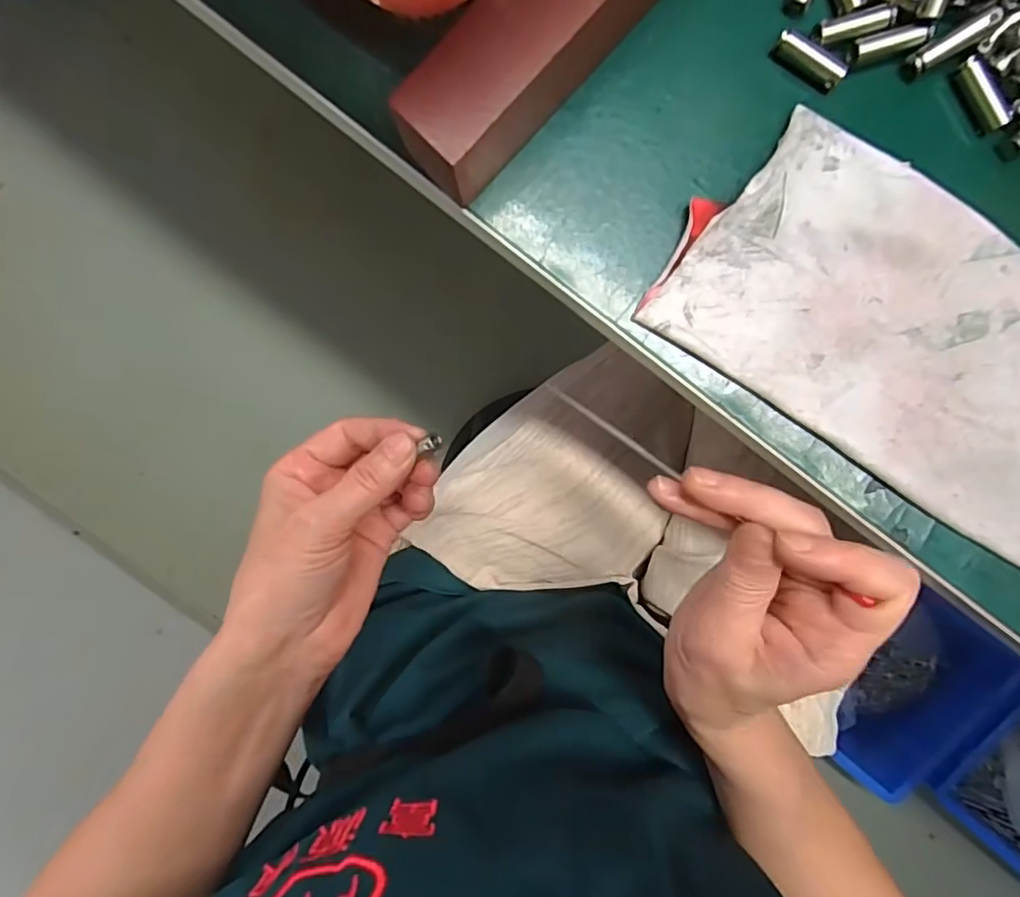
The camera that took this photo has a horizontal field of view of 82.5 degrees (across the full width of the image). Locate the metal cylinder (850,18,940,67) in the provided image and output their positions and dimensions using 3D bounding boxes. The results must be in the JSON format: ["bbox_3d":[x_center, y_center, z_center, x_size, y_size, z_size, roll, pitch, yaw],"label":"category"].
[{"bbox_3d":[0.125,-0.132,0.188,0.023,0.005,0.007,-13,95,2],"label":"metal cylinder"}]

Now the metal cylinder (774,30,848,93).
[{"bbox_3d":[0.097,-0.126,0.189,0.024,0.007,0.006,32,95,-2],"label":"metal cylinder"}]

